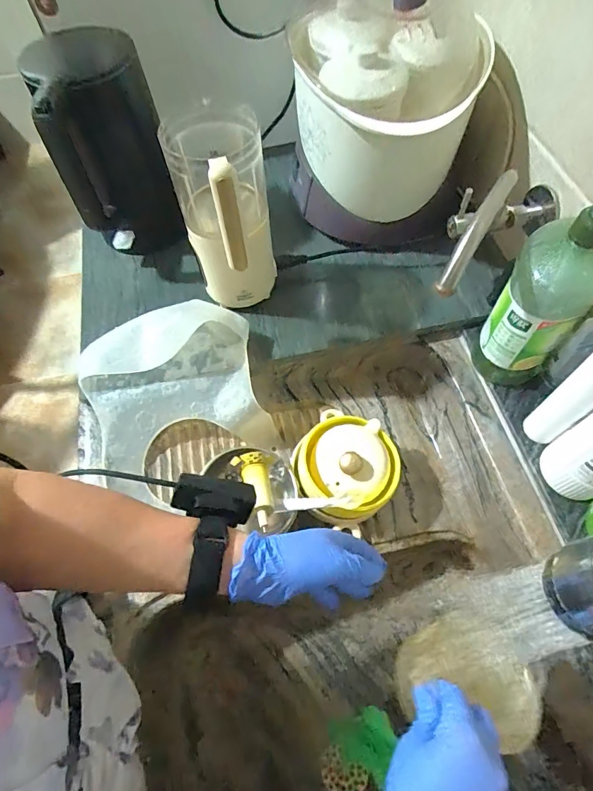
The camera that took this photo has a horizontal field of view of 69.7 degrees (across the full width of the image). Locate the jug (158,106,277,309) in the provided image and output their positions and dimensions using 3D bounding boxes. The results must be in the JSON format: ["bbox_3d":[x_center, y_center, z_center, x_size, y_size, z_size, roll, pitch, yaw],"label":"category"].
[{"bbox_3d":[-0.084,-0.211,0.537,0.103,0.237,0.166,-18,63,-7],"label":"jug"}]

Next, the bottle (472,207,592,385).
[{"bbox_3d":[0.275,-0.107,0.471,0.093,0.279,0.076,37,69,19],"label":"bottle"}]

